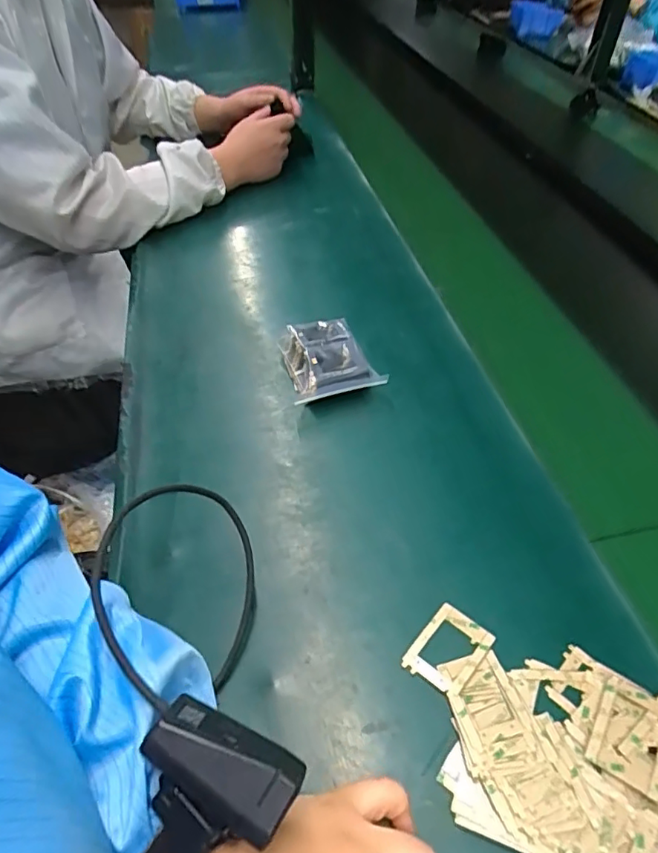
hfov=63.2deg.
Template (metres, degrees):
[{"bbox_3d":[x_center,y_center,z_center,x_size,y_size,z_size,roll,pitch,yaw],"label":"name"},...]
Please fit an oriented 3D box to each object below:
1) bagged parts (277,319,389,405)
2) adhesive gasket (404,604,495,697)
[{"bbox_3d":[-0.001,-0.065,0.531,0.083,0.040,0.103,-11,49,-11],"label":"bagged parts"},{"bbox_3d":[0.079,0.148,0.354,0.039,0.004,0.054,35,56,26],"label":"adhesive gasket"}]

